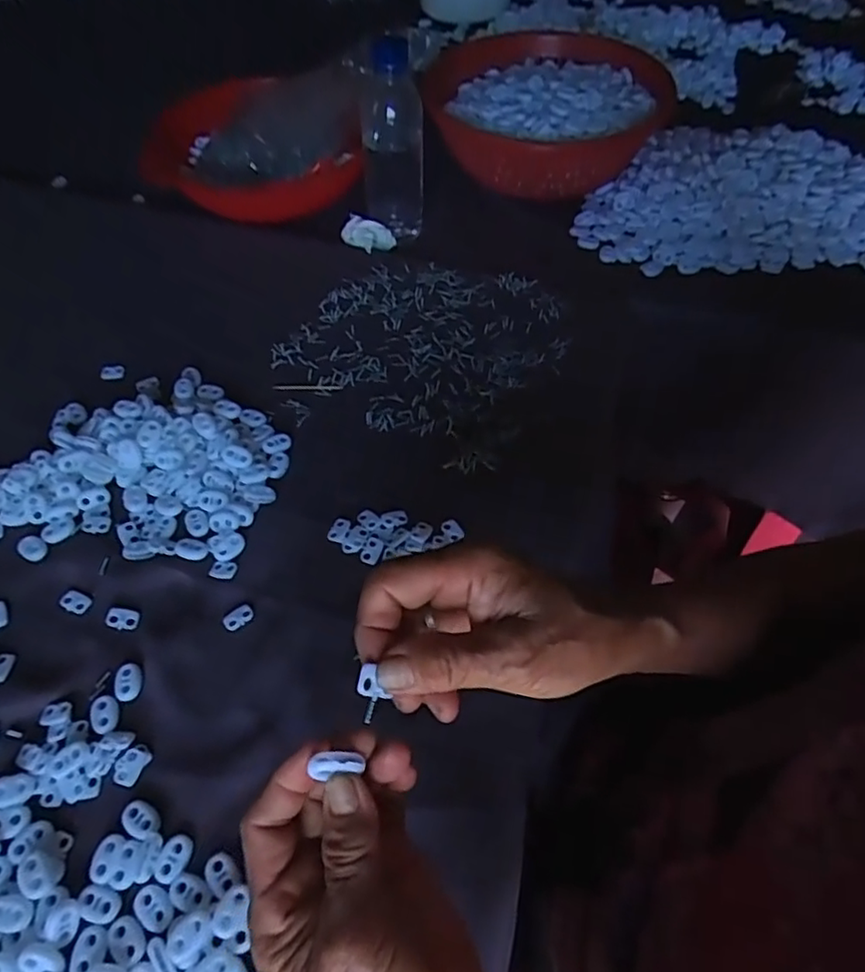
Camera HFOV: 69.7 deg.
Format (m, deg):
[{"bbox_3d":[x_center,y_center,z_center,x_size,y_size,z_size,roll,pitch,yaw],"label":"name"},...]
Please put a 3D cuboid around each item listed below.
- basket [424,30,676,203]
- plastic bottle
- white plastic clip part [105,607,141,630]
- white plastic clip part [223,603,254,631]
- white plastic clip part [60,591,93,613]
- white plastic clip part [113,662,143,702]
[{"bbox_3d":[0.113,-0.390,0.666,0.229,0.101,0.210,0,55,0],"label":"basket"},{"bbox_3d":[-0.040,-0.321,0.580,0.049,0.154,0.056,17,57,12],"label":"plastic bottle"},{"bbox_3d":[-0.197,0.084,0.395,0.018,0.006,0.013,12,57,9],"label":"white plastic clip part"},{"bbox_3d":[-0.124,0.084,0.398,0.018,0.004,0.013,-37,63,-22],"label":"white plastic clip part"},{"bbox_3d":[-0.232,0.075,0.404,0.020,0.004,0.012,20,58,14],"label":"white plastic clip part"},{"bbox_3d":[-0.183,0.118,0.373,0.015,0.004,0.022,-14,57,-9],"label":"white plastic clip part"}]

